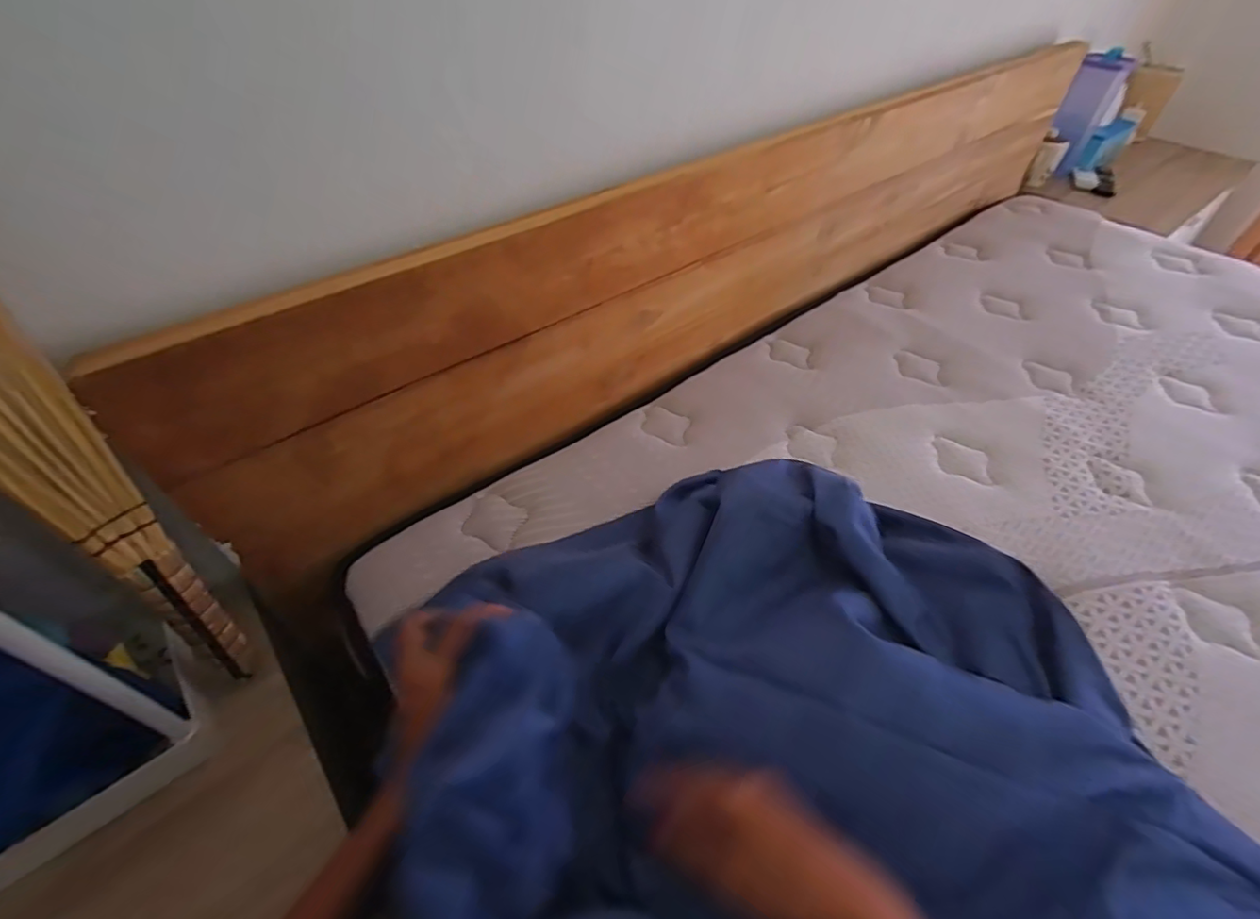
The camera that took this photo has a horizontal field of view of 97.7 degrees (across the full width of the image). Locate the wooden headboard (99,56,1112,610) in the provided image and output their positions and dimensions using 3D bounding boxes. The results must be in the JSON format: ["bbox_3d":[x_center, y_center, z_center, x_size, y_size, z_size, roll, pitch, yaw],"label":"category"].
[{"bbox_3d":[0.203,-0.327,0.851,1.606,0.320,0.070,-33,56,-25],"label":"wooden headboard"}]

